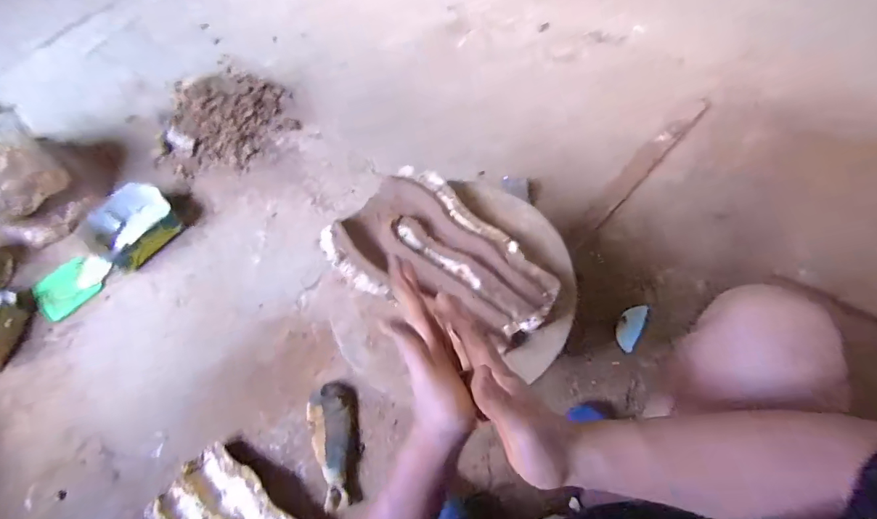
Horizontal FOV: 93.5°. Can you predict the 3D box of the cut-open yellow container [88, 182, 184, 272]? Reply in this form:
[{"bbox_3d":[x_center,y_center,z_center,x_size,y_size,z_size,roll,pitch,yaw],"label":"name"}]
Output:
[{"bbox_3d":[-0.802,-0.095,1.084,0.208,0.085,0.197,35,71,19],"label":"cut-open yellow container"}]

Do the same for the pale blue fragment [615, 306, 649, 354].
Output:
[{"bbox_3d":[0.435,0.150,0.930,0.045,0.023,0.145,34,54,13],"label":"pale blue fragment"}]

